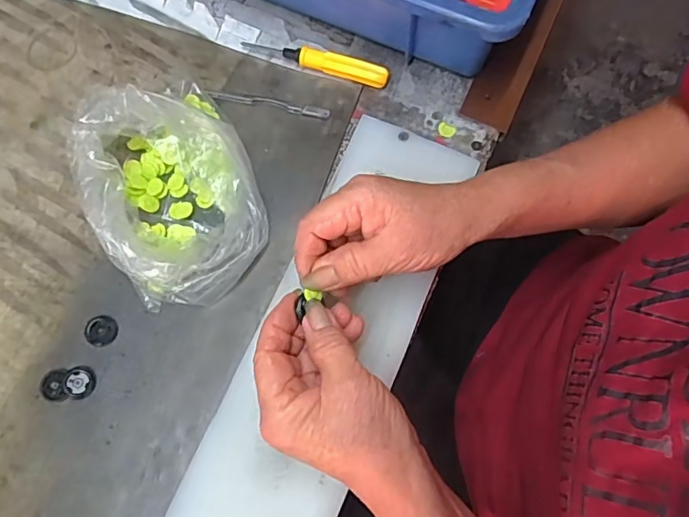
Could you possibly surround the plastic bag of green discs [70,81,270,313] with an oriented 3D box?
[{"bbox_3d":[-0.114,-0.049,0.350,0.104,0.057,0.154,-24,76,-6],"label":"plastic bag of green discs"}]

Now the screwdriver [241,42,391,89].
[{"bbox_3d":[-0.023,-0.154,0.407,0.117,0.015,0.016,15,75,4],"label":"screwdriver"}]

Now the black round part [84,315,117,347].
[{"bbox_3d":[-0.162,0.048,0.349,0.020,0.004,0.021,0,75,0],"label":"black round part"}]

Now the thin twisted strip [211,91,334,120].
[{"bbox_3d":[-0.057,-0.119,0.400,0.093,0.005,0.009,11,75,3],"label":"thin twisted strip"}]

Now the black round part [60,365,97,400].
[{"bbox_3d":[-0.173,0.080,0.340,0.020,0.004,0.020,0,75,0],"label":"black round part"}]

